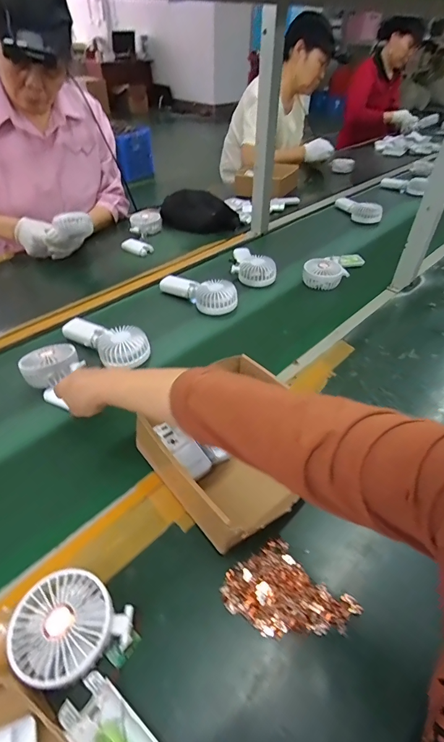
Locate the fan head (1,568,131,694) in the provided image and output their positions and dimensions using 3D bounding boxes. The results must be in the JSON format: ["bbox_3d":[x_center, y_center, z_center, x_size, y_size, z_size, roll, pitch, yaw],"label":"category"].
[{"bbox_3d":[-0.143,0.246,0.344,0.099,0.042,0.088,25,49,22],"label":"fan head"}]

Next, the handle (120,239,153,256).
[{"bbox_3d":[-0.230,-0.333,0.973,0.090,0.025,0.039,28,51,24],"label":"handle"}]

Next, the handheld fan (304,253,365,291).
[{"bbox_3d":[0.279,-0.249,0.883,0.194,0.045,0.073,-25,51,-24],"label":"handheld fan"}]

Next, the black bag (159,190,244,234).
[{"bbox_3d":[-0.069,-0.463,1.046,0.244,0.076,0.115,10,45,8],"label":"black bag"}]

